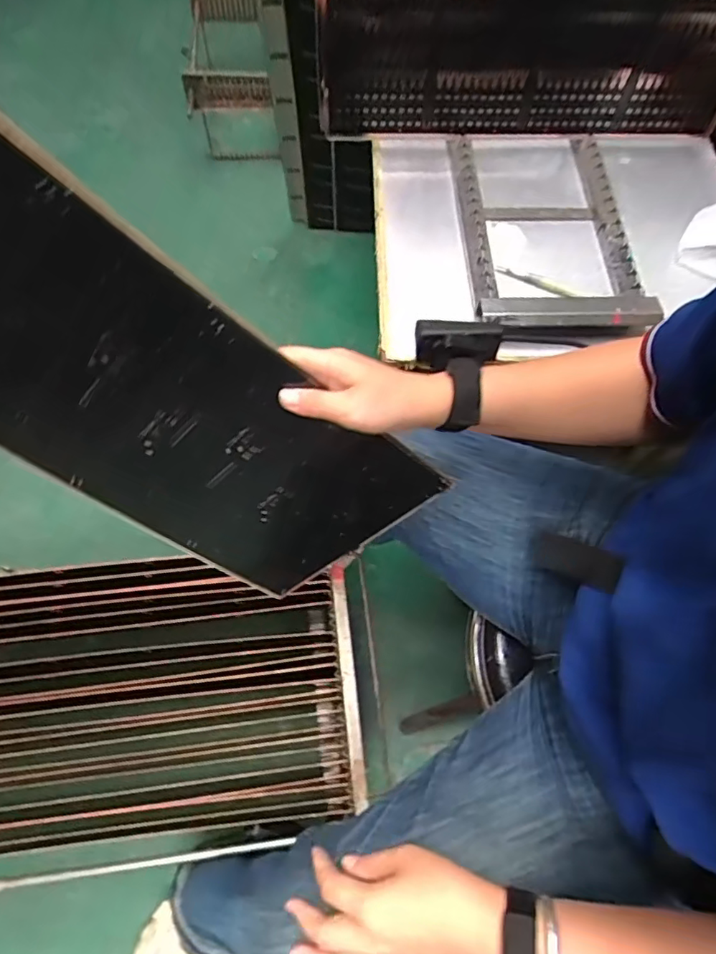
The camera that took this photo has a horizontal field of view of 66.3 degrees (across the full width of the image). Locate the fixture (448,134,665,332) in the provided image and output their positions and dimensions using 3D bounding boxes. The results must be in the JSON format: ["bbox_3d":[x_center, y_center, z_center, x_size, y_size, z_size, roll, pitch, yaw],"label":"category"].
[{"bbox_3d":[0.232,-0.314,0.682,0.203,0.037,0.325,-1,66,-3],"label":"fixture"}]

